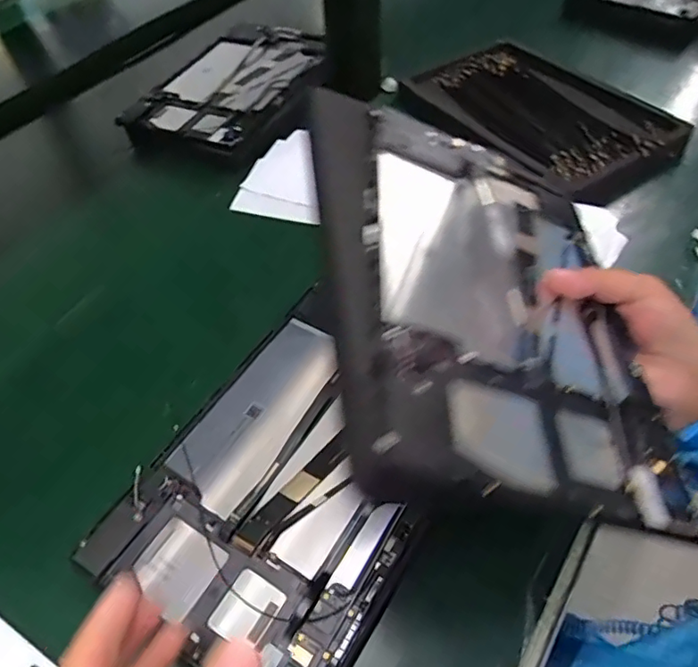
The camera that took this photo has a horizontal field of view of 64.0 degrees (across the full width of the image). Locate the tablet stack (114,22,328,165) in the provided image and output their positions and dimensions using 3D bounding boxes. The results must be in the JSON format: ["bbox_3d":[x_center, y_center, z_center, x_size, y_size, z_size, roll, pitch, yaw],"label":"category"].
[{"bbox_3d":[-0.116,-0.267,0.600,0.164,0.027,0.232,22,56,19],"label":"tablet stack"}]

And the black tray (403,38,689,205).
[{"bbox_3d":[0.176,-0.214,0.541,0.169,0.025,0.259,-32,57,-20],"label":"black tray"}]

